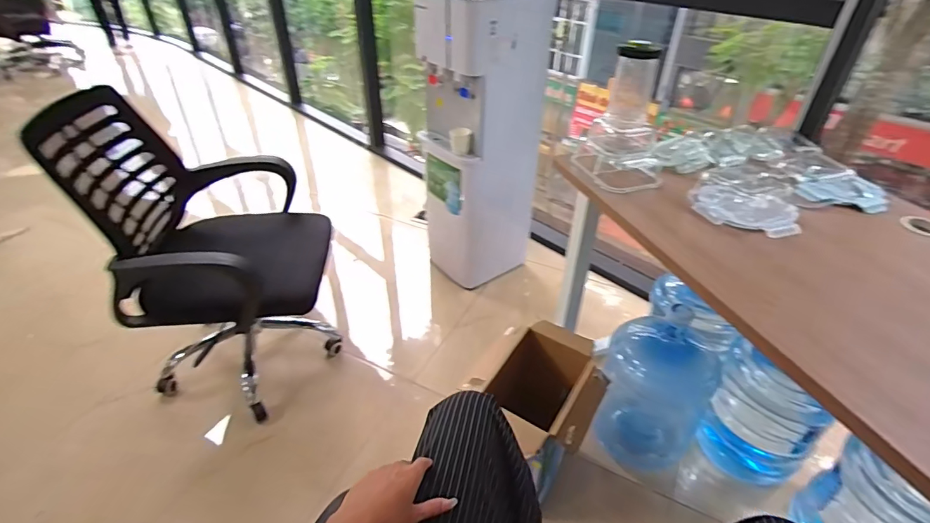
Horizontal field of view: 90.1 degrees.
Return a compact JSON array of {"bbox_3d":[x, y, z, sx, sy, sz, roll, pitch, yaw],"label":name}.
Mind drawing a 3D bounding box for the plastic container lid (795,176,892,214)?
[{"bbox_3d":[0.751,-0.143,0.918,0.146,0.046,0.080,30,46,32],"label":"plastic container lid"}]

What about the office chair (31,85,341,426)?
[{"bbox_3d":[-0.660,-0.051,1.276,0.510,0.742,0.543,-14,40,-18],"label":"office chair"}]

